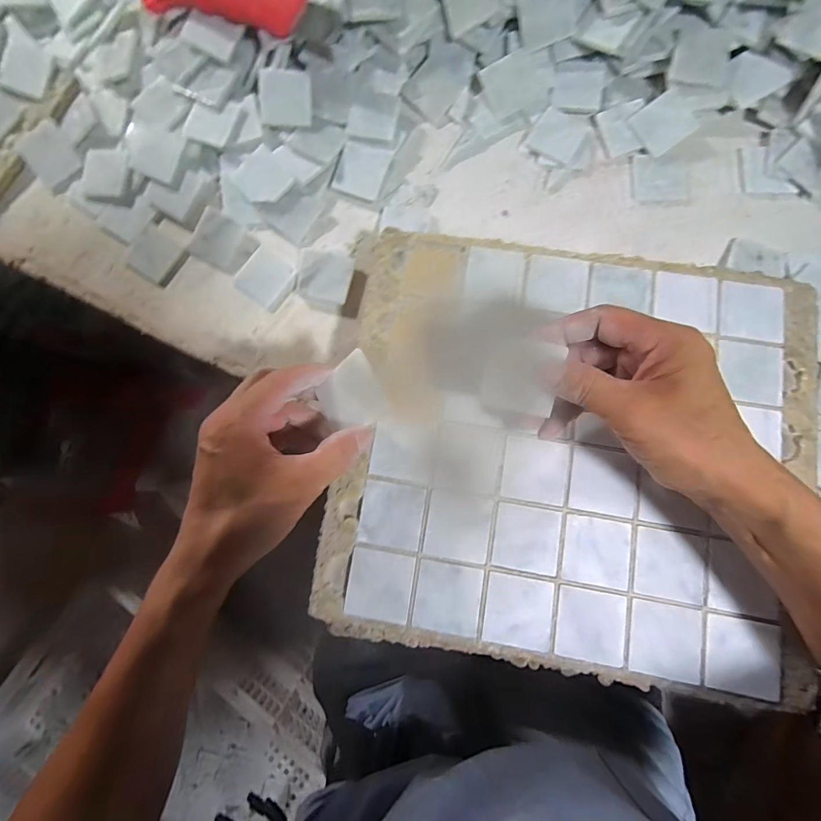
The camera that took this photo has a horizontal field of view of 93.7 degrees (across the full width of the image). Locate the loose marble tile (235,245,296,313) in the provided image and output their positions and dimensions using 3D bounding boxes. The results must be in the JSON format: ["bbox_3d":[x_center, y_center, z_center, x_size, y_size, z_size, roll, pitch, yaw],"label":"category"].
[{"bbox_3d":[-0.143,-0.132,0.382,0.051,0.005,0.050,38,85,6],"label":"loose marble tile"}]

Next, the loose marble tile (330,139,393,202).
[{"bbox_3d":[-0.049,-0.242,0.386,0.047,0.004,0.051,21,95,-2],"label":"loose marble tile"}]

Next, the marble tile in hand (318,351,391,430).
[{"bbox_3d":[-0.041,-0.008,0.264,0.047,0.006,0.049,-37,74,24],"label":"marble tile in hand"}]

